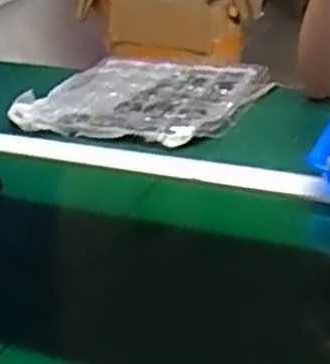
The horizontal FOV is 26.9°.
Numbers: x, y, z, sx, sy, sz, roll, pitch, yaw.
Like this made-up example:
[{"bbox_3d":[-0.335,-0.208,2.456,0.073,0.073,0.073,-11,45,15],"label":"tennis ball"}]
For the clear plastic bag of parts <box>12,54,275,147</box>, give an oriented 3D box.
[{"bbox_3d":[-0.016,-0.128,0.966,0.287,0.035,0.289,6,30,20],"label":"clear plastic bag of parts"}]

